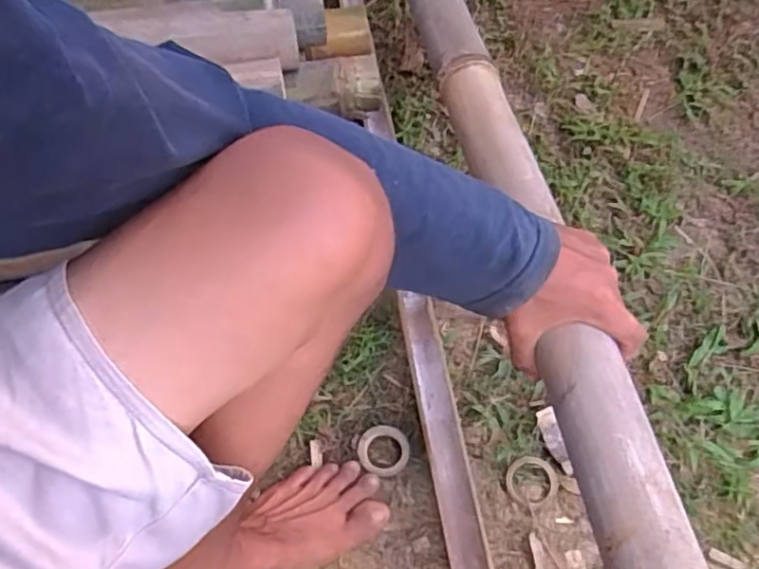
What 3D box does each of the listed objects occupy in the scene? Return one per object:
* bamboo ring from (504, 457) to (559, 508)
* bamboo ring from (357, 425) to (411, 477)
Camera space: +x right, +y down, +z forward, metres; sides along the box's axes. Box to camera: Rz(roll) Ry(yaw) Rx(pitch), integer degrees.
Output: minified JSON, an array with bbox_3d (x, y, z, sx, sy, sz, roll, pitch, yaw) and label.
[{"bbox_3d":[0.161,0.209,0.683,0.055,0.007,0.050,1,59,-1],"label":"bamboo ring"},{"bbox_3d":[0.005,0.180,0.699,0.056,0.011,0.054,1,59,-1],"label":"bamboo ring"}]

